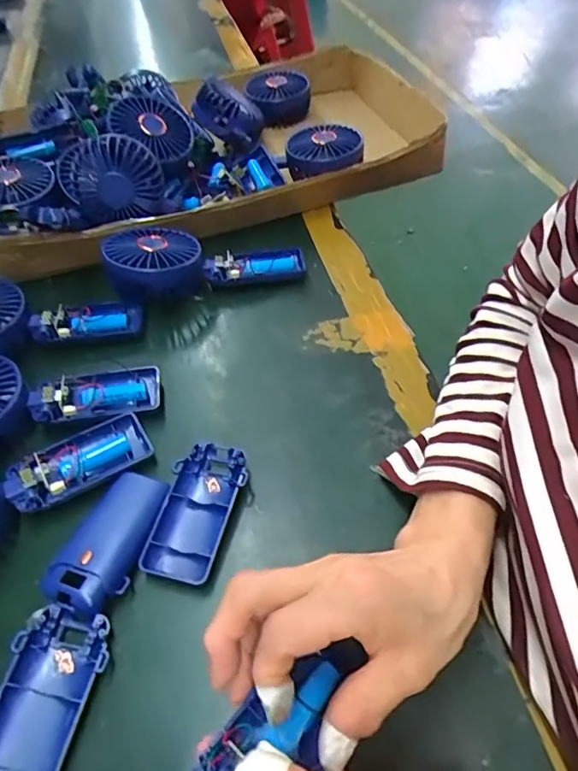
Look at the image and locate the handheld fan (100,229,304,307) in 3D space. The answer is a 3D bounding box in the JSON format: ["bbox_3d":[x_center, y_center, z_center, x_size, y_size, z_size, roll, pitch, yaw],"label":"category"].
[{"bbox_3d":[-0.080,-0.116,0.489,0.181,0.045,0.081,-4,49,-15],"label":"handheld fan"}]

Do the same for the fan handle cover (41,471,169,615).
[{"bbox_3d":[-0.110,0.096,0.322,0.043,0.021,0.088,16,53,17],"label":"fan handle cover"}]

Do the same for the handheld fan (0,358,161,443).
[{"bbox_3d":[-0.192,0.011,0.391,0.176,0.030,0.080,-5,49,-17],"label":"handheld fan"}]

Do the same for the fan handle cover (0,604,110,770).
[{"bbox_3d":[-0.131,0.169,0.269,0.049,0.019,0.091,5,51,9],"label":"fan handle cover"}]

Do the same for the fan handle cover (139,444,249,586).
[{"bbox_3d":[-0.060,0.082,0.337,0.046,0.018,0.090,13,52,15],"label":"fan handle cover"}]

